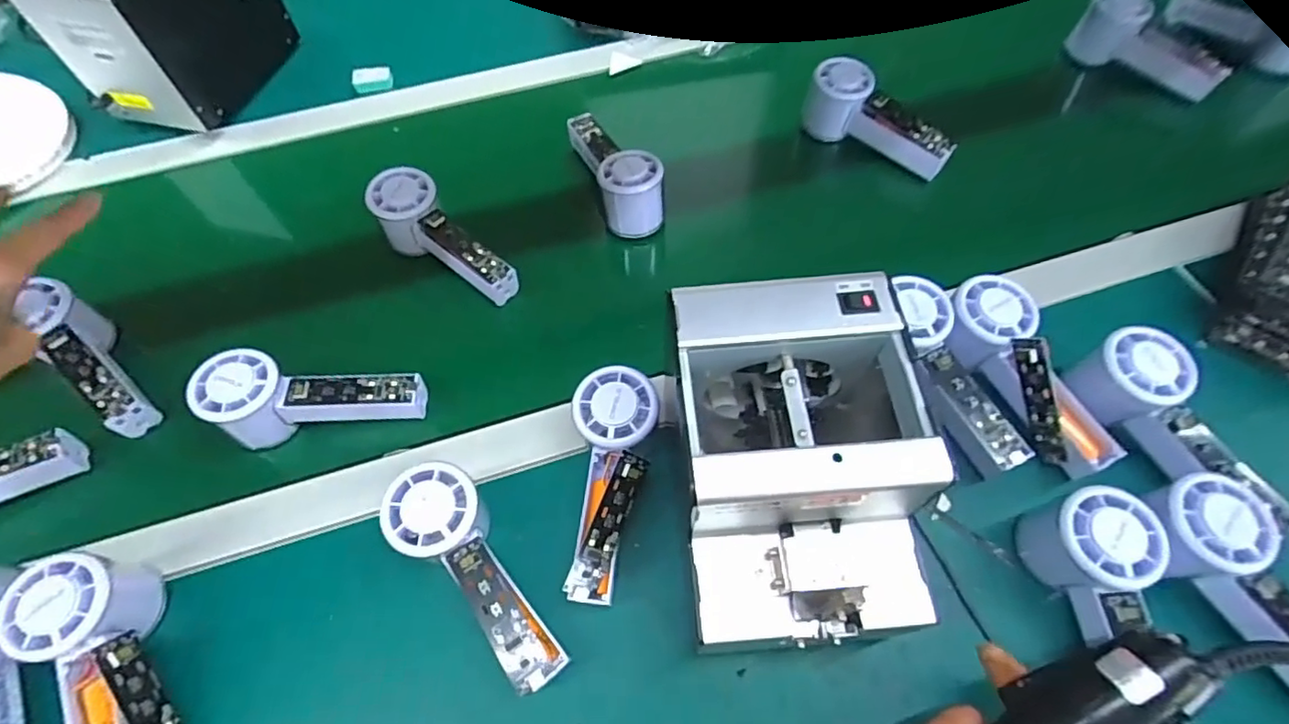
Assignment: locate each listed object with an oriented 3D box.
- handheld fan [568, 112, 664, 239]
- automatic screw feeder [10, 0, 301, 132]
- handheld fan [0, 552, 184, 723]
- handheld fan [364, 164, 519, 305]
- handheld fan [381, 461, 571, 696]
[{"bbox_3d":[-0.029,-0.192,0.566,0.054,0.057,0.146,-18,62,-8],"label":"handheld fan"},{"bbox_3d":[-0.496,-0.359,0.625,0.125,0.144,0.173,10,59,6],"label":"automatic screw feeder"},{"bbox_3d":[-0.309,0.182,0.348,0.051,0.064,0.150,-33,65,-15],"label":"handheld fan"},{"bbox_3d":[-0.175,-0.105,0.526,0.153,0.046,0.053,40,69,8],"label":"handheld fan"},{"bbox_3d":[-0.099,0.130,0.370,0.052,0.057,0.145,-37,65,-20],"label":"handheld fan"}]

